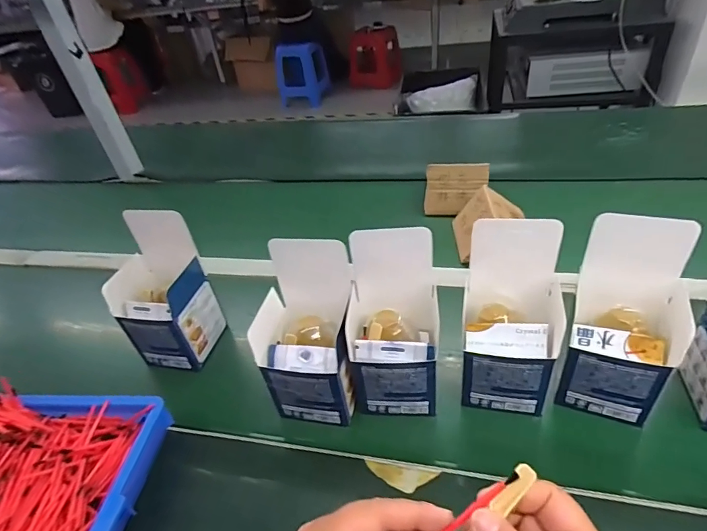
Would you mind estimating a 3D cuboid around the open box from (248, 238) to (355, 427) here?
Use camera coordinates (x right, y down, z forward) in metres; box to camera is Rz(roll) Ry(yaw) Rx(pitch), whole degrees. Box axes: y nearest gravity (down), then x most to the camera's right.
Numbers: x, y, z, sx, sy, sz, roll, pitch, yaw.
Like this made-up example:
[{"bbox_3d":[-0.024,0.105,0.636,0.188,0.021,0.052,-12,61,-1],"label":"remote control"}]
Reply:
[{"bbox_3d":[-0.047,0.069,0.436,0.091,0.166,0.096,3,39,12],"label":"open box"}]

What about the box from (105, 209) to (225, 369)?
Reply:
[{"bbox_3d":[-0.235,0.036,0.521,0.096,0.161,0.094,4,39,14],"label":"box"}]

